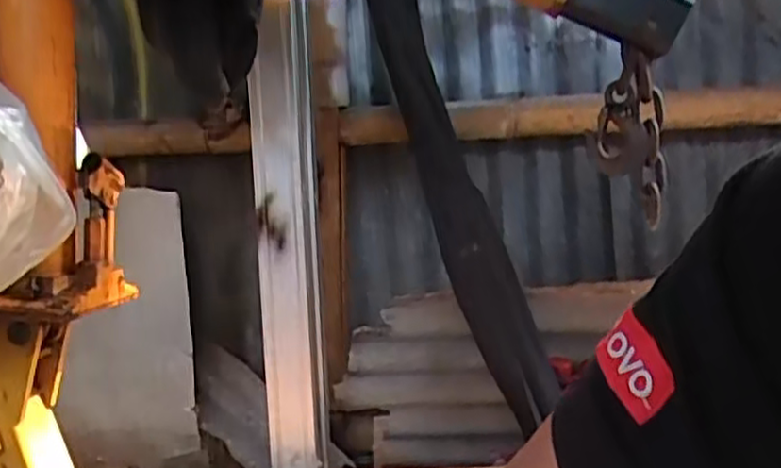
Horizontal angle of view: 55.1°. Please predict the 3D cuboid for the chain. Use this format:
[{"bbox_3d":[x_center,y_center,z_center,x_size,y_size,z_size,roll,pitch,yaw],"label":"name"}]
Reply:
[{"bbox_3d":[0.264,-0.109,0.839,0.080,0.180,0.051,-1,4,18],"label":"chain"}]

